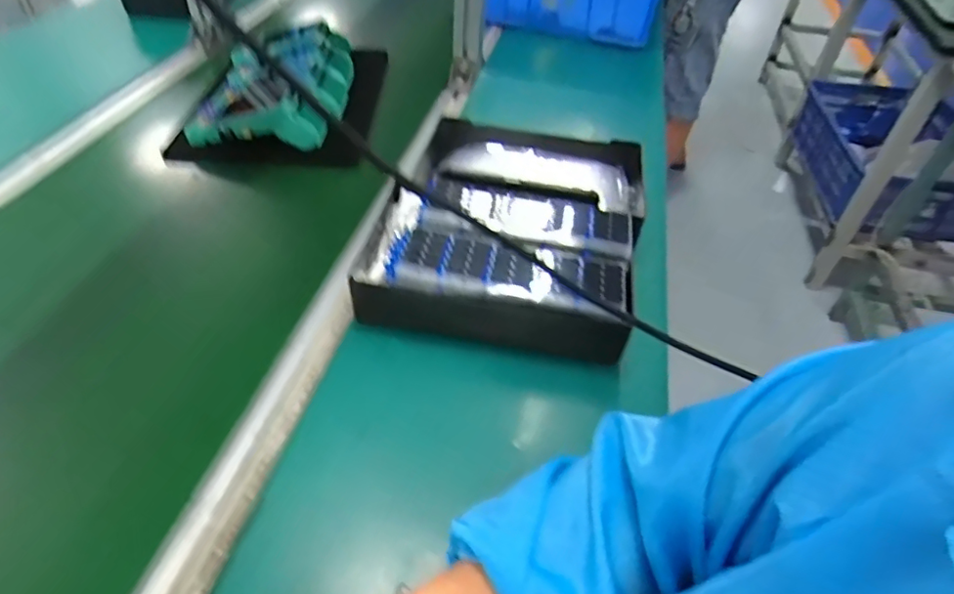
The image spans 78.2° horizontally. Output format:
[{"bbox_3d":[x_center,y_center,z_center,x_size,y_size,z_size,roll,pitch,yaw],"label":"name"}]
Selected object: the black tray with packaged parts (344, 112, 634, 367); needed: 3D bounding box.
[{"bbox_3d":[0.037,-0.089,0.619,0.257,0.083,0.302,10,43,7],"label":"black tray with packaged parts"}]

